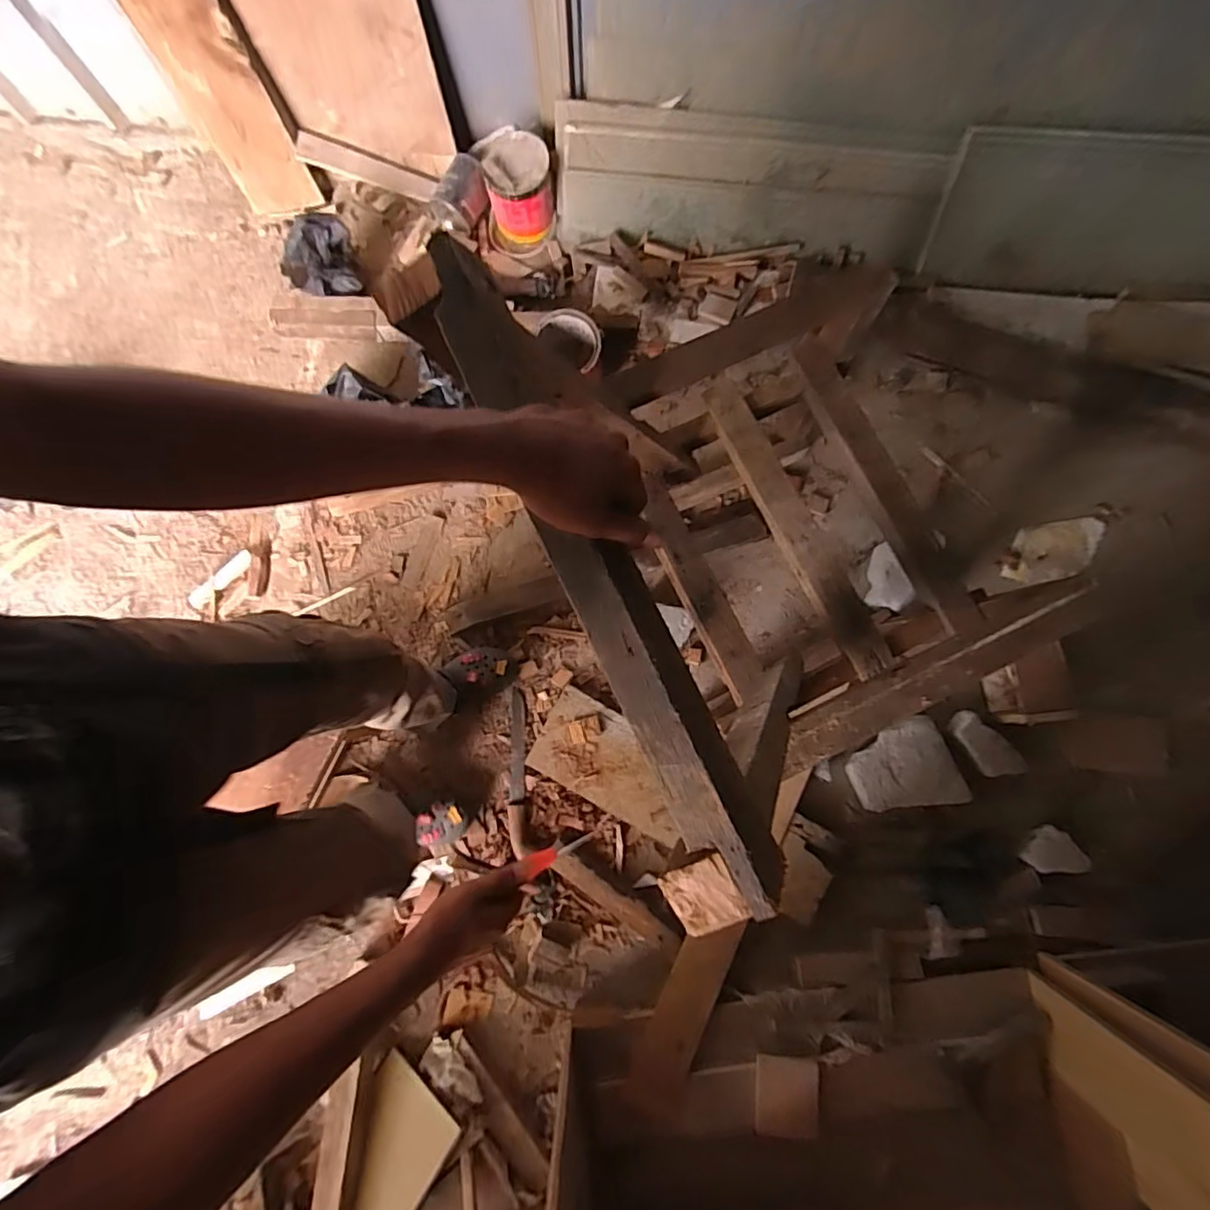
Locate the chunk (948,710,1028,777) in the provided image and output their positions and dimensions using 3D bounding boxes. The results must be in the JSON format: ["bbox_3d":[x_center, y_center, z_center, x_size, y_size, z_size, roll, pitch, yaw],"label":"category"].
[{"bbox_3d":[0.785,0.293,1.195,0.086,0.070,0.156,-35,80,-6],"label":"chunk"}]

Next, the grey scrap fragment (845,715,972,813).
[{"bbox_3d":[0.612,0.341,1.186,0.201,0.064,0.174,-20,79,-3],"label":"grey scrap fragment"}]

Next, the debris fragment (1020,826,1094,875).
[{"bbox_3d":[0.914,0.511,1.177,0.098,0.019,0.103,-41,65,1],"label":"debris fragment"}]

